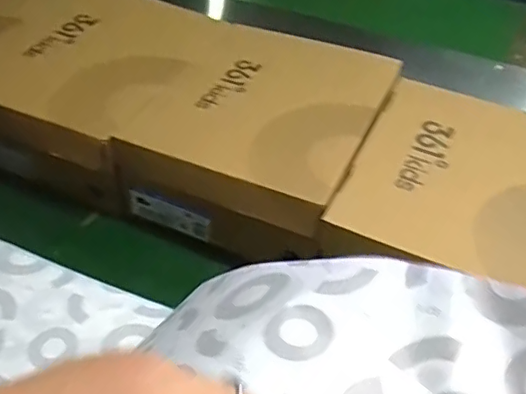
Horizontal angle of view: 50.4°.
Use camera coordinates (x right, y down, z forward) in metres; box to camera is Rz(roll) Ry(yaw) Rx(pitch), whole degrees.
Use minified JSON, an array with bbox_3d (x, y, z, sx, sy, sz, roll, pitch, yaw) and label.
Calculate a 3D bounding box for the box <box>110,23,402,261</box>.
[{"bbox_3d":[0.003,-0.082,0.695,0.257,0.123,0.289,19,46,15],"label":"box"}]

